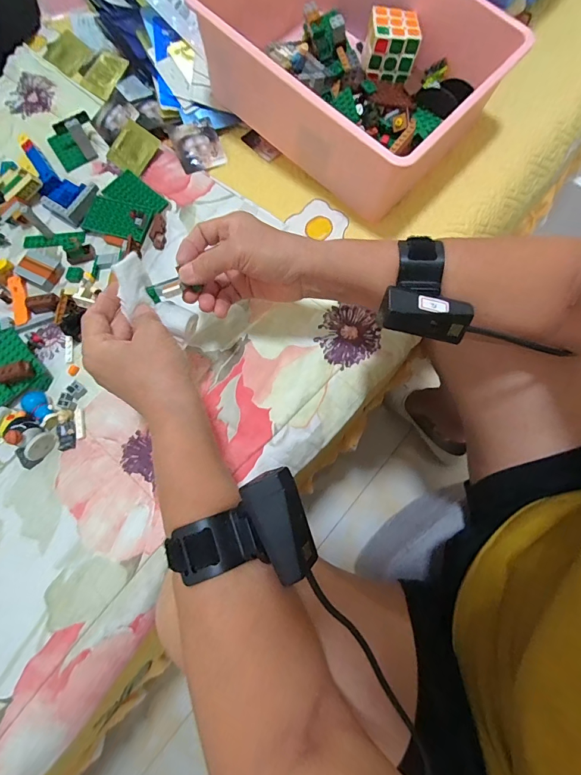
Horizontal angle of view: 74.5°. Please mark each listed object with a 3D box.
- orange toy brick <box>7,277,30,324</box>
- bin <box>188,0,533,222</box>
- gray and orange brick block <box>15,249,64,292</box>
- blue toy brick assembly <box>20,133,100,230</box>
[{"bbox_3d":[-0.328,-0.106,0.461,0.020,0.006,0.069,-20,74,-4],"label":"orange toy brick"},{"bbox_3d":[0.064,-0.385,0.453,0.322,0.136,0.232,40,79,12],"label":"bin"},{"bbox_3d":[-0.310,-0.146,0.470,0.051,0.012,0.039,27,76,9],"label":"gray and orange brick block"},{"bbox_3d":[-0.315,-0.270,0.497,0.147,0.022,0.059,38,78,11],"label":"blue toy brick assembly"}]

